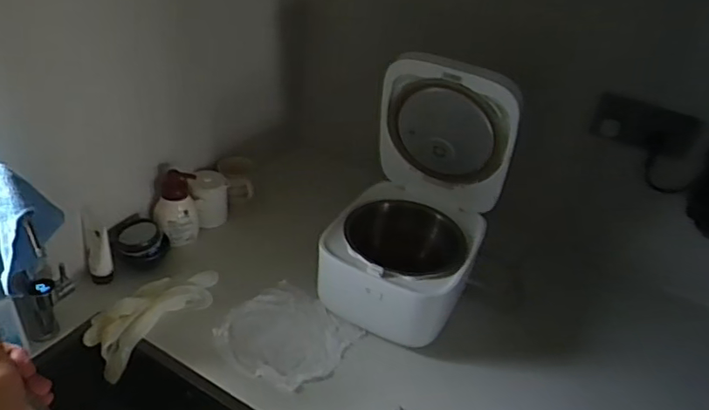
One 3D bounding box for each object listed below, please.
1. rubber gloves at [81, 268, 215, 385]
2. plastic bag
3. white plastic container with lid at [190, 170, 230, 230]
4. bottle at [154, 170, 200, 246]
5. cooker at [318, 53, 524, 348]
[{"bbox_3d":[-0.353,0.202,0.954,0.243,0.094,0.100,-22,42,-38],"label":"rubber gloves"},{"bbox_3d":[-0.119,0.228,0.932,0.207,0.027,0.201,26,37,27],"label":"plastic bag"},{"bbox_3d":[-0.314,-0.013,1.138,0.080,0.121,0.066,-2,33,-15],"label":"white plastic container with lid"},{"bbox_3d":[-0.359,0.009,1.062,0.083,0.143,0.063,-5,34,-19],"label":"bottle"},{"bbox_3d":[0.106,-0.001,0.929,0.254,0.424,0.302,18,34,16],"label":"cooker"}]

